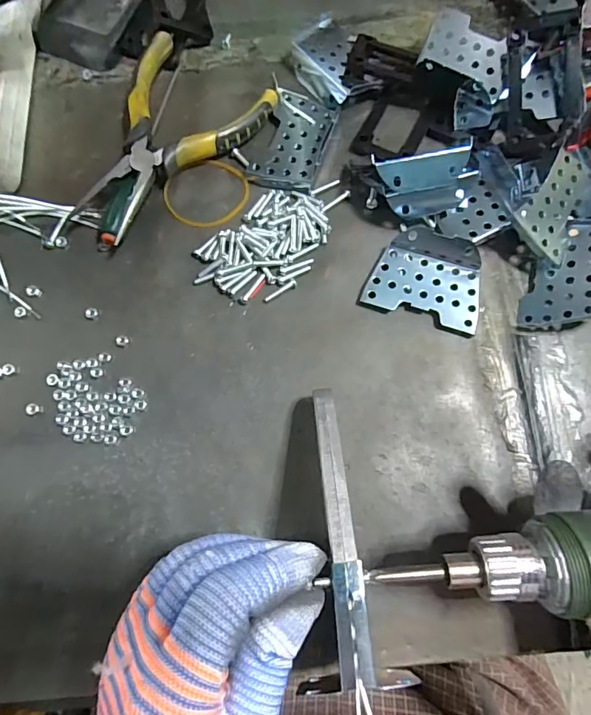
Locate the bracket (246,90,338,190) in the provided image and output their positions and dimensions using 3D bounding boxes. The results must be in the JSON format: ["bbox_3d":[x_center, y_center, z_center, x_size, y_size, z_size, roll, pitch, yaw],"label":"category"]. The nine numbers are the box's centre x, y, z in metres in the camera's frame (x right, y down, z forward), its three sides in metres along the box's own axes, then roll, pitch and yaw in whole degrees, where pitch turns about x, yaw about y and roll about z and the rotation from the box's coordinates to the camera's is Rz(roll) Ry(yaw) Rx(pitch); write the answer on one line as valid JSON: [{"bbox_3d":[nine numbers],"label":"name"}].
[{"bbox_3d":[0.000,-0.147,0.316,0.043,0.008,0.072,20,77,6],"label":"bracket"}]

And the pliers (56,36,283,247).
[{"bbox_3d":[-0.084,-0.137,0.308,0.089,0.024,0.148,25,78,7],"label":"pliers"}]

